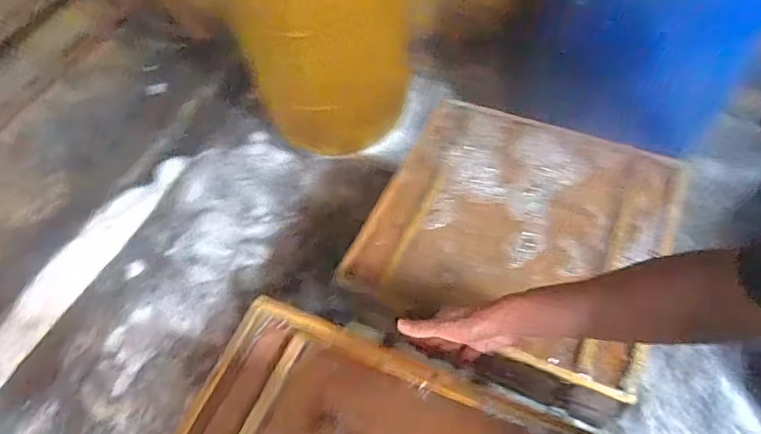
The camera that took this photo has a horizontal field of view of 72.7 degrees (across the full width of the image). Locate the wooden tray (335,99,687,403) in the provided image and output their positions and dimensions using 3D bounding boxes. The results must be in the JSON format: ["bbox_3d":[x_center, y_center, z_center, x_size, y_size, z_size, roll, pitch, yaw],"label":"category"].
[{"bbox_3d":[0.280,-0.002,1.049,0.542,0.047,0.555,21,60,18],"label":"wooden tray"}]

